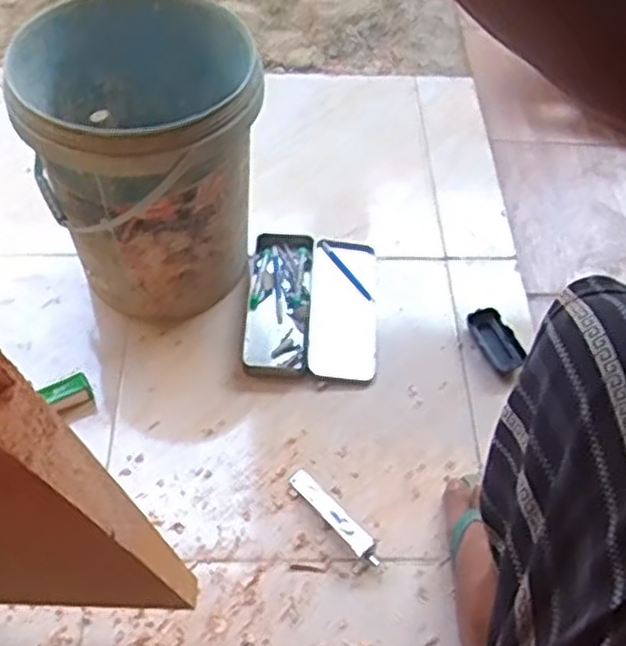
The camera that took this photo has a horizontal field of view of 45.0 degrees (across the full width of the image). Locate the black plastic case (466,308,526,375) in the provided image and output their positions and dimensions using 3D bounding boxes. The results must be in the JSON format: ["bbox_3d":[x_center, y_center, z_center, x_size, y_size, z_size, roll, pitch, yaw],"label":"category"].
[{"bbox_3d":[0.273,0.027,1.128,0.061,0.020,0.110,-20,57,-18],"label":"black plastic case"}]

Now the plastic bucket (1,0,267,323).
[{"bbox_3d":[-0.228,-0.227,1.062,0.298,0.329,0.304,2,55,-2],"label":"plastic bucket"}]

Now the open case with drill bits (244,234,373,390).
[{"bbox_3d":[-0.002,-0.029,1.159,0.194,0.022,0.265,4,53,-2],"label":"open case with drill bits"}]

